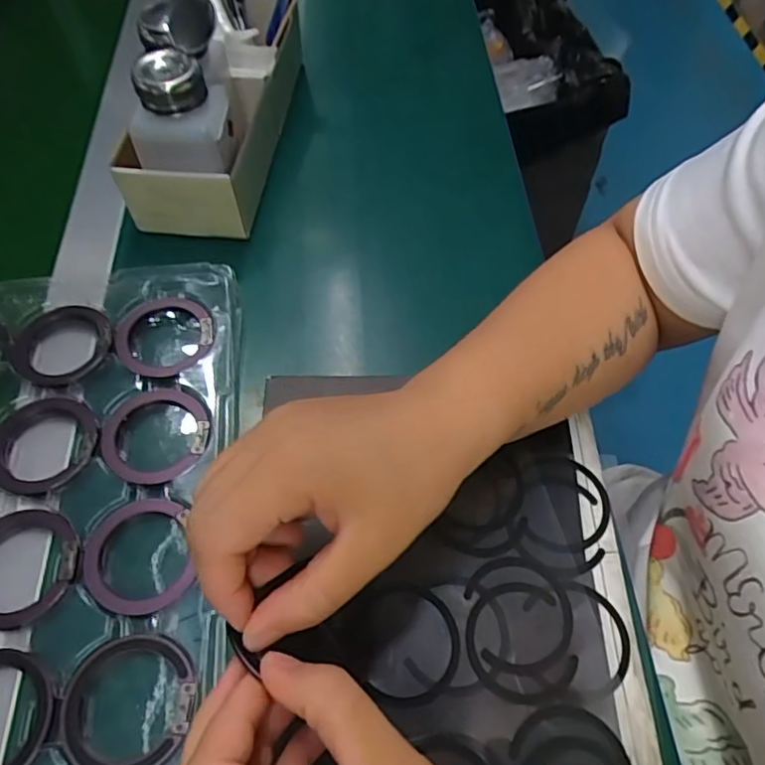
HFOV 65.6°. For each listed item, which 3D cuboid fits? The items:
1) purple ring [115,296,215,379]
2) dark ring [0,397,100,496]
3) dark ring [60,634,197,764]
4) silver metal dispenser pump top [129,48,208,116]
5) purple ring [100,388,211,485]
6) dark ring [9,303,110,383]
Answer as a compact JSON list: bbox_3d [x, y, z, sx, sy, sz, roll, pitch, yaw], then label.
[{"bbox_3d":[-0.135,-0.030,0.365,0.055,0.004,0.058,1,59,-2],"label":"purple ring"},{"bbox_3d":[-0.190,0.035,0.332,0.060,0.008,0.055,1,59,-2],"label":"dark ring"},{"bbox_3d":[-0.114,0.144,0.265,0.058,0.004,0.056,1,59,-2],"label":"dark ring"},{"bbox_3d":[-0.126,-0.178,0.352,0.039,0.022,0.033,-8,60,-7],"label":"silver metal dispenser pump top"},{"bbox_3d":[-0.127,0.029,0.335,0.058,0.004,0.057,1,59,-2],"label":"purple ring"},{"bbox_3d":[-0.196,-0.022,0.364,0.058,0.011,0.054,1,59,-2],"label":"dark ring"}]

